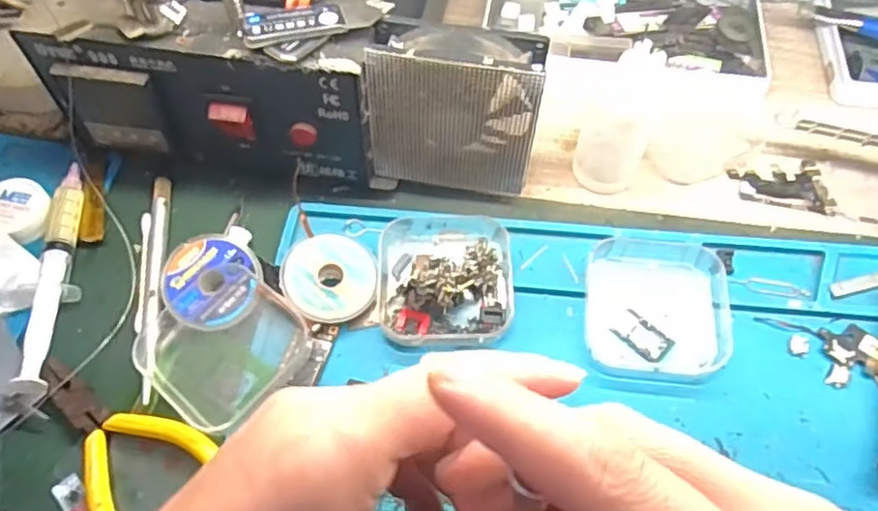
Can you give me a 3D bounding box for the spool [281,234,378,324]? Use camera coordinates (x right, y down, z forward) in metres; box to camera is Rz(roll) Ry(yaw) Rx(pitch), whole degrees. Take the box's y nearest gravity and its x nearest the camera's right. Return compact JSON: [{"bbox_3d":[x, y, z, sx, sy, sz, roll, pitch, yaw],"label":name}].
[{"bbox_3d":[-0.052,0.011,0.307,0.042,0.006,0.043,-13,71,-20],"label":"spool"}]

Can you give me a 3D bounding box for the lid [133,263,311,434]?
[{"bbox_3d":[-0.098,0.040,0.292,0.062,0.010,0.064,38,65,22],"label":"lid"}]

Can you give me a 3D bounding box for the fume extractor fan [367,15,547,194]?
[{"bbox_3d":[0.009,-0.071,0.320,0.078,0.085,0.035,9,58,6],"label":"fume extractor fan"}]

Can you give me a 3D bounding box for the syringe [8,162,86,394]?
[{"bbox_3d":[-0.185,0.007,0.312,0.014,0.014,0.126,-8,58,-5],"label":"syringe"}]

